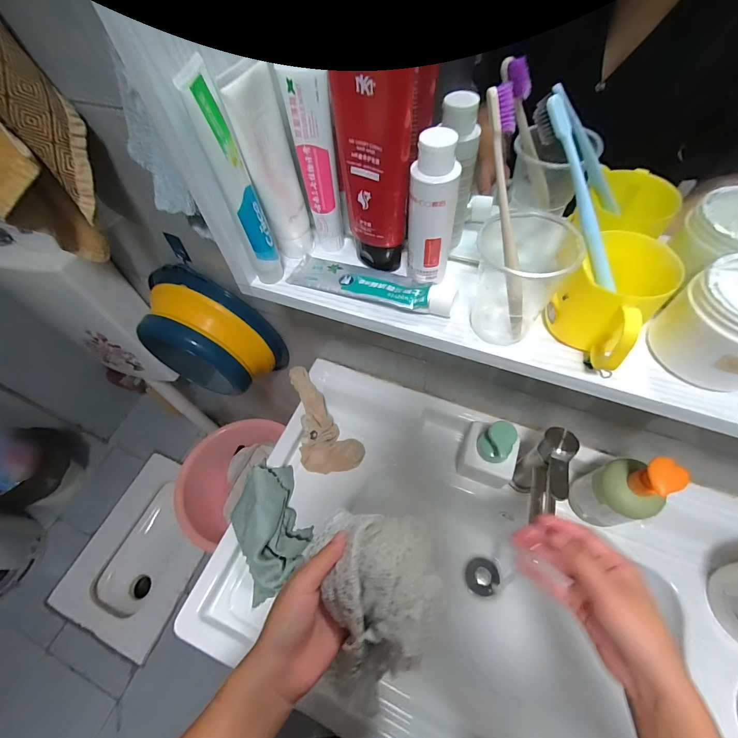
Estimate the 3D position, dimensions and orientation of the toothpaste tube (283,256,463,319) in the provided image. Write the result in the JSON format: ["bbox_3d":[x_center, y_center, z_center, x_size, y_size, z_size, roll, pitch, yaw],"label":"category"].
[{"bbox_3d":[0.000,-0.083,0.342,0.164,0.021,0.044,18,61,15],"label":"toothpaste tube"}]

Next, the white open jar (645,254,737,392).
[{"bbox_3d":[0.259,-0.030,0.257,0.081,0.067,0.075,-2,58,3],"label":"white open jar"}]

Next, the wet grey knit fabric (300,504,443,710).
[{"bbox_3d":[0.002,0.203,0.308,0.114,0.065,0.141,4,58,7],"label":"wet grey knit fabric"}]

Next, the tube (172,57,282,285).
[{"bbox_3d":[-0.105,-0.143,0.298,0.024,0.173,0.035,-18,58,-7],"label":"tube"}]

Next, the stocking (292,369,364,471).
[{"bbox_3d":[-0.089,0.089,0.632,0.098,0.034,0.194,-22,76,-9],"label":"stocking"}]

